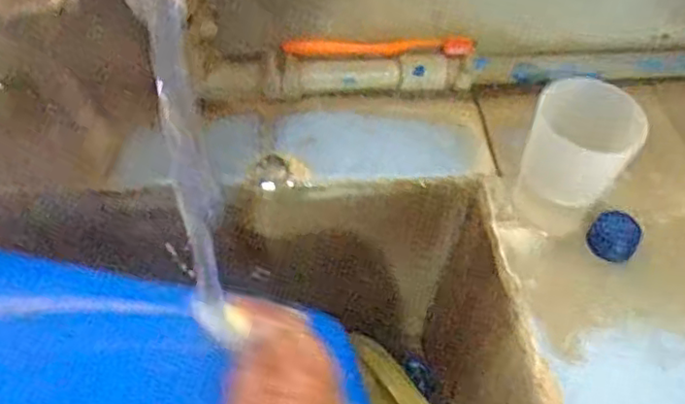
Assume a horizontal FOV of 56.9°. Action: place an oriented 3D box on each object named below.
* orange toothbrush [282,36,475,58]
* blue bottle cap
[{"bbox_3d":[0.035,-0.139,0.570,0.173,0.014,0.016,-4,53,-7],"label":"orange toothbrush"},{"bbox_3d":[0.213,0.025,0.493,0.035,0.019,0.033,2,52,-2],"label":"blue bottle cap"}]

